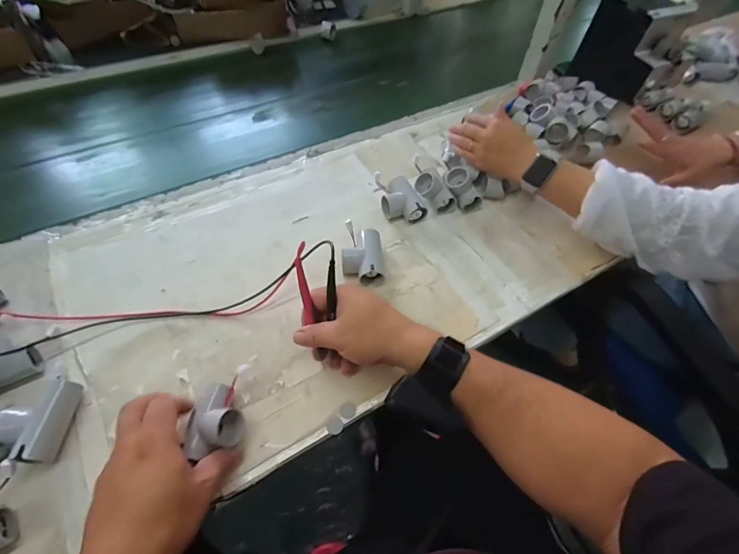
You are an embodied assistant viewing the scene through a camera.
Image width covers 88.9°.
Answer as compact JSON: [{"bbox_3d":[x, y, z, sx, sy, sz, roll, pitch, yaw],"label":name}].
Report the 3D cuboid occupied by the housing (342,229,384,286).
[{"bbox_3d":[-0.010,-0.028,0.511,0.053,0.030,0.074,-3,55,-5],"label":"housing"}]

